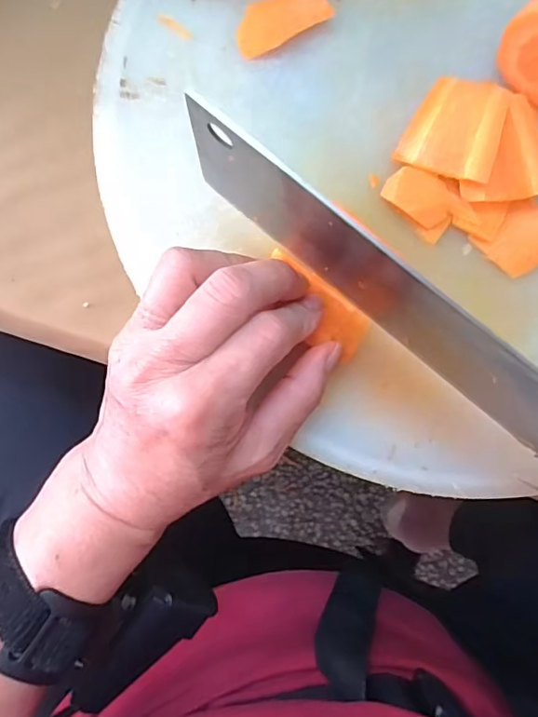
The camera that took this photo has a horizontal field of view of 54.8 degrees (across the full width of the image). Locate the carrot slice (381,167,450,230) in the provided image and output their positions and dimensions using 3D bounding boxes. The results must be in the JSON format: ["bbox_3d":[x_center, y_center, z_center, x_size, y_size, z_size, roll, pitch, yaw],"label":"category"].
[{"bbox_3d":[0.070,-0.076,0.244,0.031,0.007,0.022,36,81,2],"label":"carrot slice"}]

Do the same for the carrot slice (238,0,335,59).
[{"bbox_3d":[0.006,-0.165,0.252,0.048,0.007,0.024,-32,85,-8],"label":"carrot slice"}]

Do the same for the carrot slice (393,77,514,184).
[{"bbox_3d":[0.088,-0.110,0.242,0.042,0.006,0.049,20,83,16],"label":"carrot slice"}]

